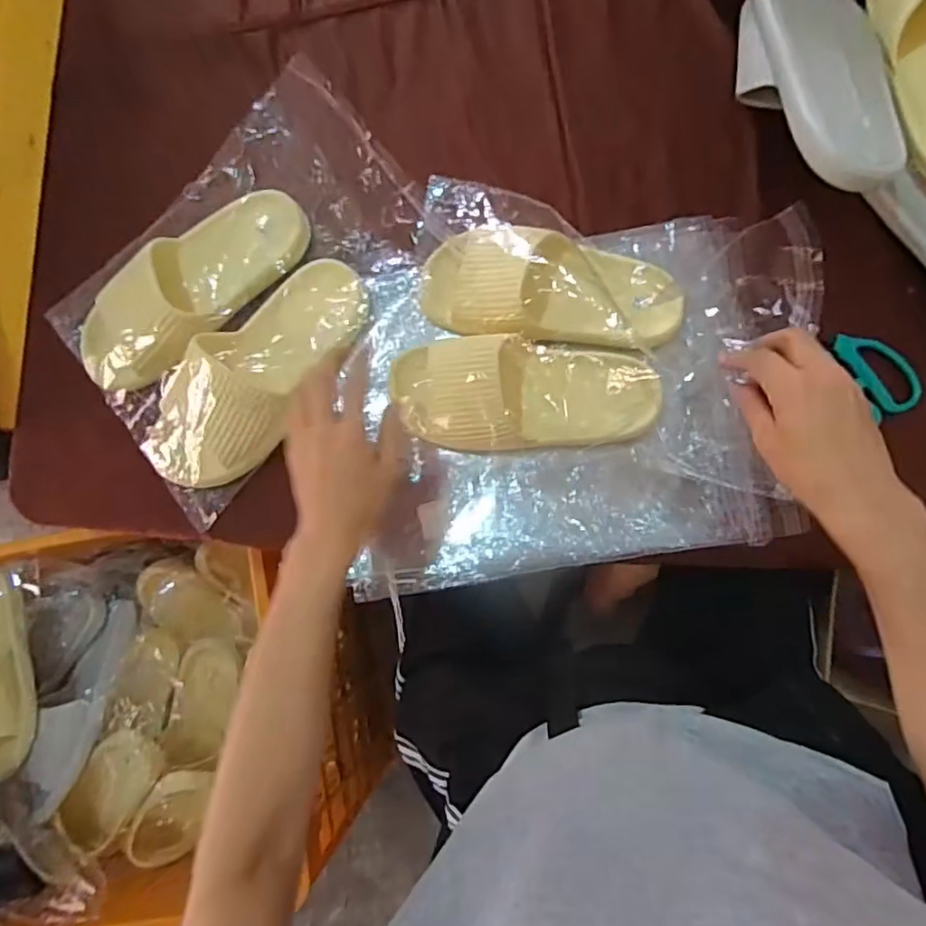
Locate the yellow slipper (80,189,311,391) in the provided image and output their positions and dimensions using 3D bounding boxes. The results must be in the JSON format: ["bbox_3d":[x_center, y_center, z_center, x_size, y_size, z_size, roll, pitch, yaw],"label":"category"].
[{"bbox_3d":[-0.260,-0.165,0.586,0.251,0.051,0.099,-33,81,4],"label":"yellow slipper"}]

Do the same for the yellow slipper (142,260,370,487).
[{"bbox_3d":[-0.192,-0.081,0.564,0.267,0.055,0.107,-40,81,3],"label":"yellow slipper"}]

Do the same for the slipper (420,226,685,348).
[{"bbox_3d":[0.076,-0.153,0.544,0.228,0.081,0.097,6,86,9],"label":"slipper"}]

